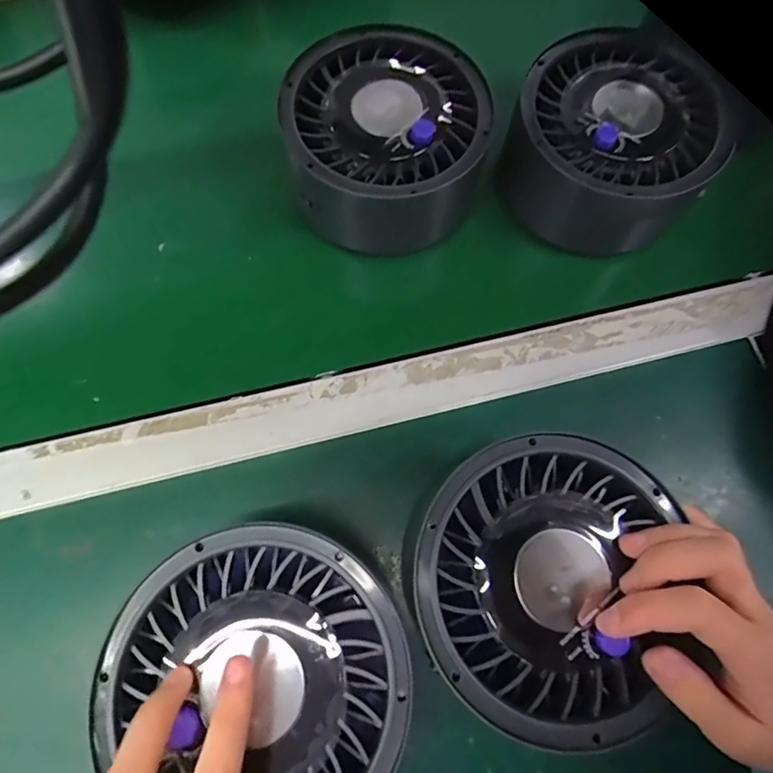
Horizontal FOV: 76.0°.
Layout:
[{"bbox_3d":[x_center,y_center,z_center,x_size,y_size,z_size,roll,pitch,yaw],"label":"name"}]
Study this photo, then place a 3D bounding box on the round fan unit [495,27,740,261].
[{"bbox_3d":[0.155,-0.171,0.342,0.131,0.081,0.148,43,76,10],"label":"round fan unit"}]

